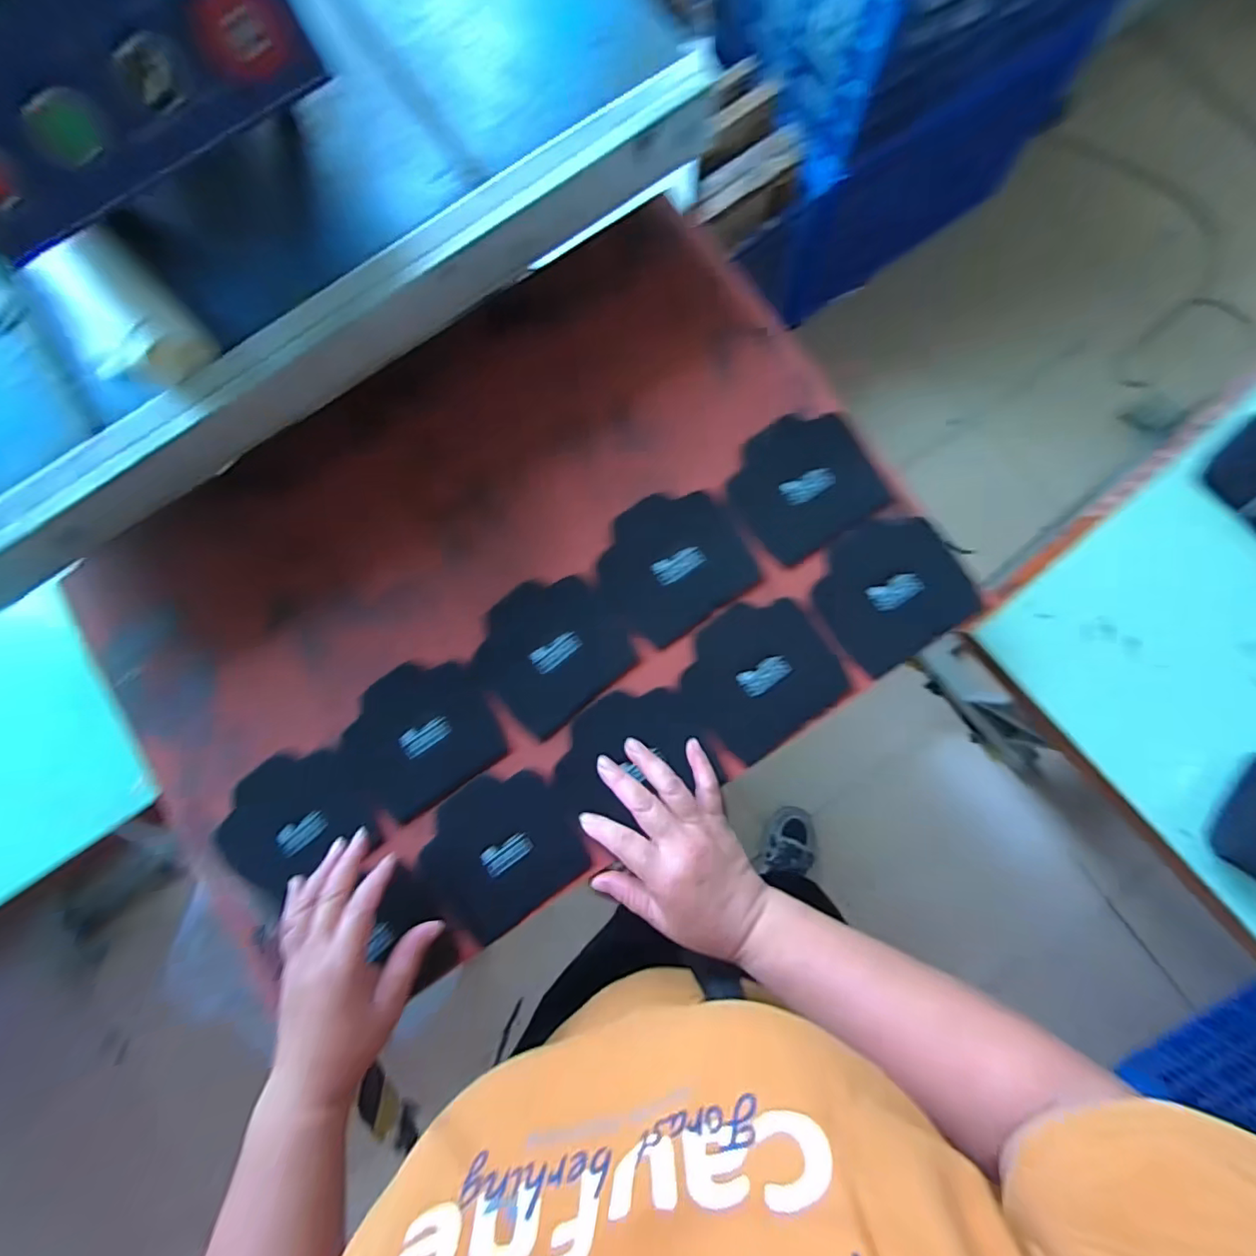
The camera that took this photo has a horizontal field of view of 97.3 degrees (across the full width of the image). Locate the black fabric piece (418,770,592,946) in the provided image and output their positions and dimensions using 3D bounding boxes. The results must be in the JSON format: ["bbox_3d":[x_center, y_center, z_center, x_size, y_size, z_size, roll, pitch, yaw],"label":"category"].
[{"bbox_3d":[-0.107,0.186,0.473,0.127,0.006,0.114,-37,83,-3],"label":"black fabric piece"}]

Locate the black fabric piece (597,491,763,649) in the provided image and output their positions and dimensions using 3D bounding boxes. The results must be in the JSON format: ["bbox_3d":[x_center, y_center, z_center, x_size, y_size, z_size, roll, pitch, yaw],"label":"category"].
[{"bbox_3d":[0.038,-0.060,0.495,0.127,0.004,0.118,-35,82,-2],"label":"black fabric piece"}]

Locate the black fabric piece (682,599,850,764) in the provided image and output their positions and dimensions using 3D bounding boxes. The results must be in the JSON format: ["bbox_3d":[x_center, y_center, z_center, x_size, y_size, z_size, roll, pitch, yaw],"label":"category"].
[{"bbox_3d":[0.112,0.039,0.477,0.123,0.006,0.113,-35,85,-2],"label":"black fabric piece"}]

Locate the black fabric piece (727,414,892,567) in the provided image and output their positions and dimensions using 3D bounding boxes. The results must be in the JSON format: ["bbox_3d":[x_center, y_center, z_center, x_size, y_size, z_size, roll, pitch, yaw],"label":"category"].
[{"bbox_3d":[0.157,-0.131,0.497,0.120,0.008,0.113,-34,81,1],"label":"black fabric piece"}]

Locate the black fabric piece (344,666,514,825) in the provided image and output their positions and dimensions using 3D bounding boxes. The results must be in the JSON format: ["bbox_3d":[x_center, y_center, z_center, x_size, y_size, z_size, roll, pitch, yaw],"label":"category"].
[{"bbox_3d":[-0.184,0.093,0.491,0.126,0.007,0.116,-35,84,-2],"label":"black fabric piece"}]

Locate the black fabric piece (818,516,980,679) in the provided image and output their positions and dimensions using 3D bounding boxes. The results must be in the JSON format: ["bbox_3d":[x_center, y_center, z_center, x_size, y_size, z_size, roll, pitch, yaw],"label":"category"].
[{"bbox_3d":[0.228,-0.035,0.481,0.122,0.006,0.116,-33,88,0],"label":"black fabric piece"}]

